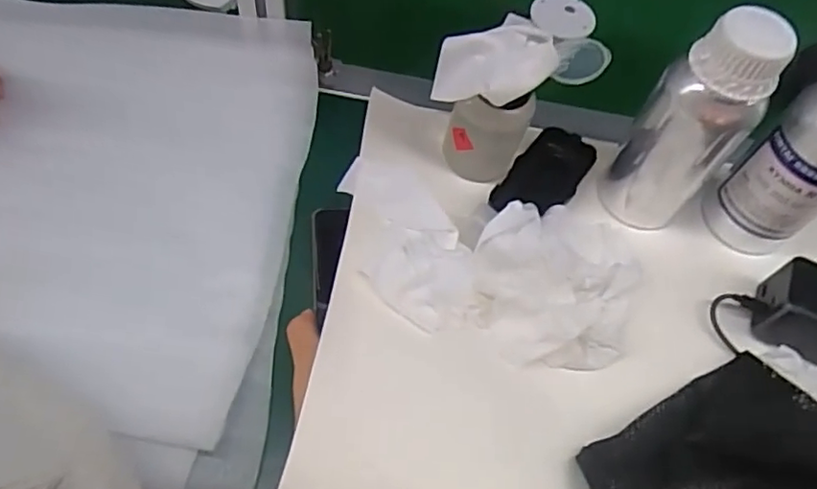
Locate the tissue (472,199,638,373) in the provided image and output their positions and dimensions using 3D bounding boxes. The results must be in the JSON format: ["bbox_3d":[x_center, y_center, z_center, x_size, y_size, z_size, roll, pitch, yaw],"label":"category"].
[{"bbox_3d":[0.115,0.026,0.451,0.126,0.046,0.120,-6,61,-7],"label":"tissue"}]

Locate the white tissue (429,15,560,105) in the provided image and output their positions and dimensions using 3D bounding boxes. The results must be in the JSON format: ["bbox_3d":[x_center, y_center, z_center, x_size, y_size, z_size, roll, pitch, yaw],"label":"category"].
[{"bbox_3d":[0.063,-0.126,0.428,0.085,0.033,0.060,-18,63,-13],"label":"white tissue"}]

